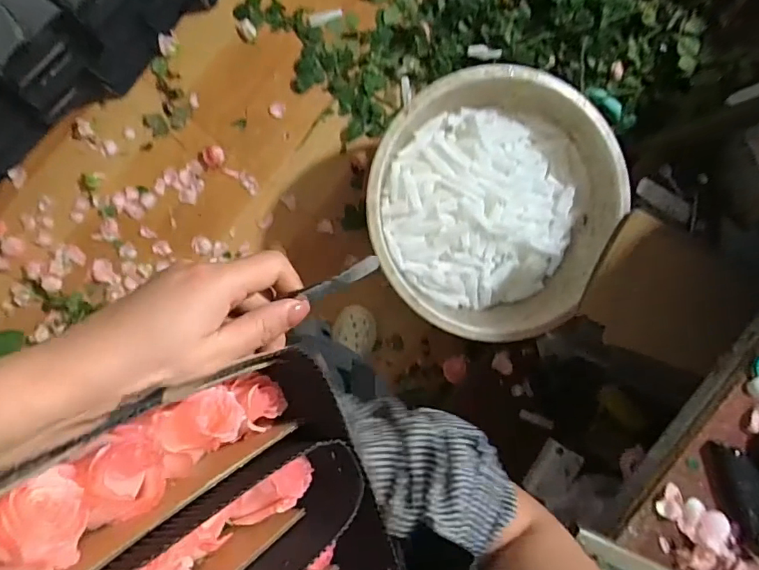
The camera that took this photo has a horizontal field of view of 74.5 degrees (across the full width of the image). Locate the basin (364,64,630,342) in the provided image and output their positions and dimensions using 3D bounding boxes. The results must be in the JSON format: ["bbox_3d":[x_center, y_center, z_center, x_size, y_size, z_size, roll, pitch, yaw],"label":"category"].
[{"bbox_3d":[0.245,-0.175,1.097,0.517,0.185,0.538,0,94,-8],"label":"basin"}]

